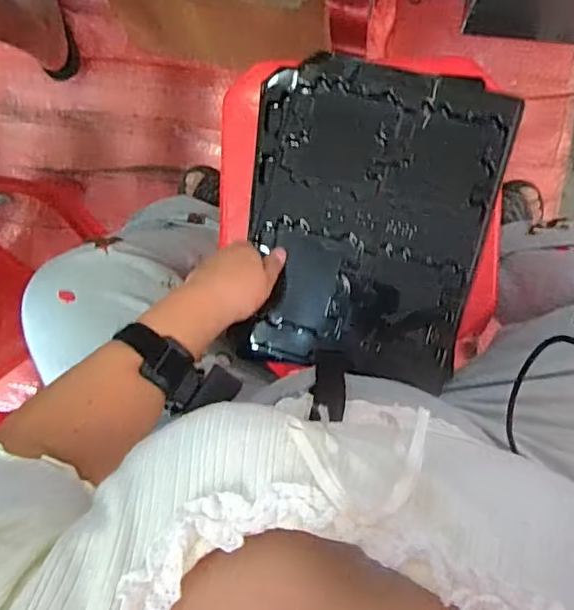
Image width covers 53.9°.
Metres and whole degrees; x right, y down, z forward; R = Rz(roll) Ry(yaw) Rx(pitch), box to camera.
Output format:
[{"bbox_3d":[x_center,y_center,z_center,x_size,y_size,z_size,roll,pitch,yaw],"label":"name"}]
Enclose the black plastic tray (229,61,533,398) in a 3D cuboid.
[{"bbox_3d":[0.078,-0.081,0.549,0.232,0.015,0.293,10,93,6],"label":"black plastic tray"}]

